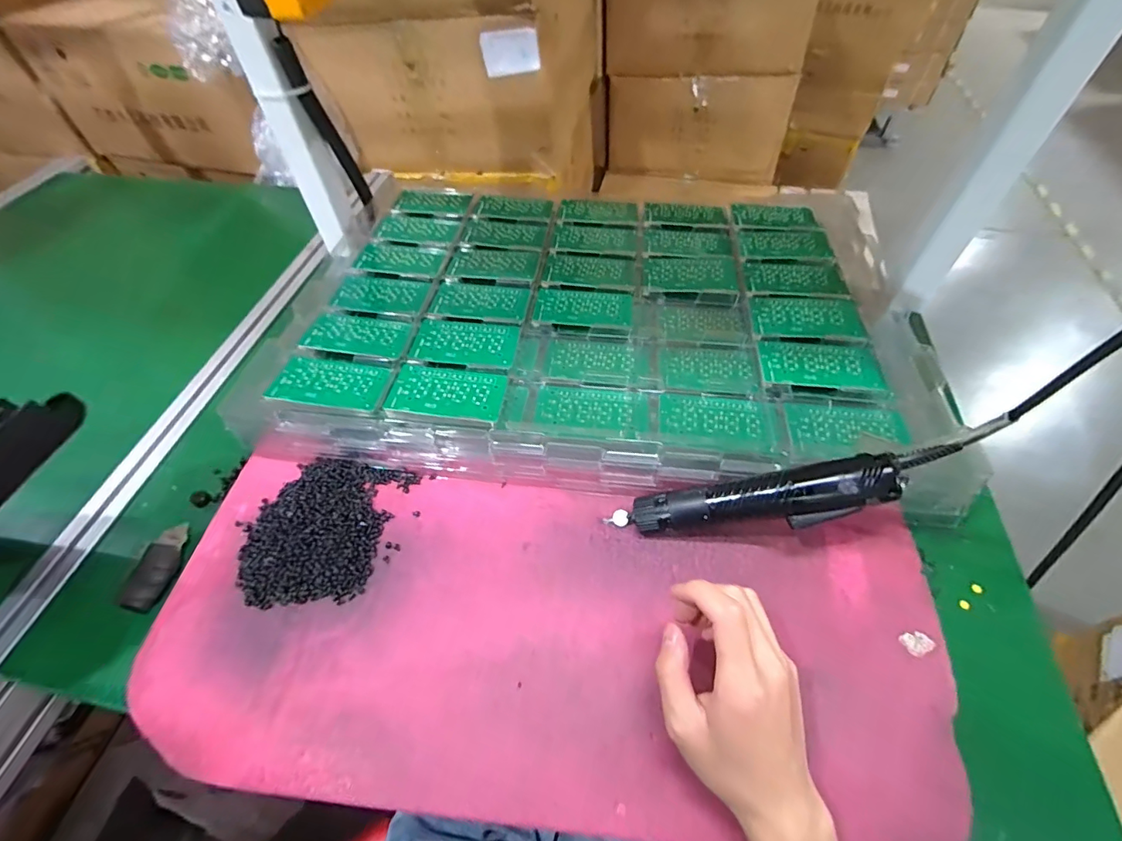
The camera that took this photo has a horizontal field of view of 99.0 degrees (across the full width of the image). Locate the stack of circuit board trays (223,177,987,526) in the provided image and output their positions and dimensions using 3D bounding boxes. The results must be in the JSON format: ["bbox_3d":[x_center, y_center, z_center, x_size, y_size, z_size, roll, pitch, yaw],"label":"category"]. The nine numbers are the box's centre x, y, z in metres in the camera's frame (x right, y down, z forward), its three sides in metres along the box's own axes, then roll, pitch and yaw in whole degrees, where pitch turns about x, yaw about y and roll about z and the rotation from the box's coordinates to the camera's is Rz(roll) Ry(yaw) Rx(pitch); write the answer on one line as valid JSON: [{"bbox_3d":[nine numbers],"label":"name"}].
[{"bbox_3d":[0.045,-0.138,0.552,0.676,0.063,0.453,4,56,8],"label":"stack of circuit board trays"}]

